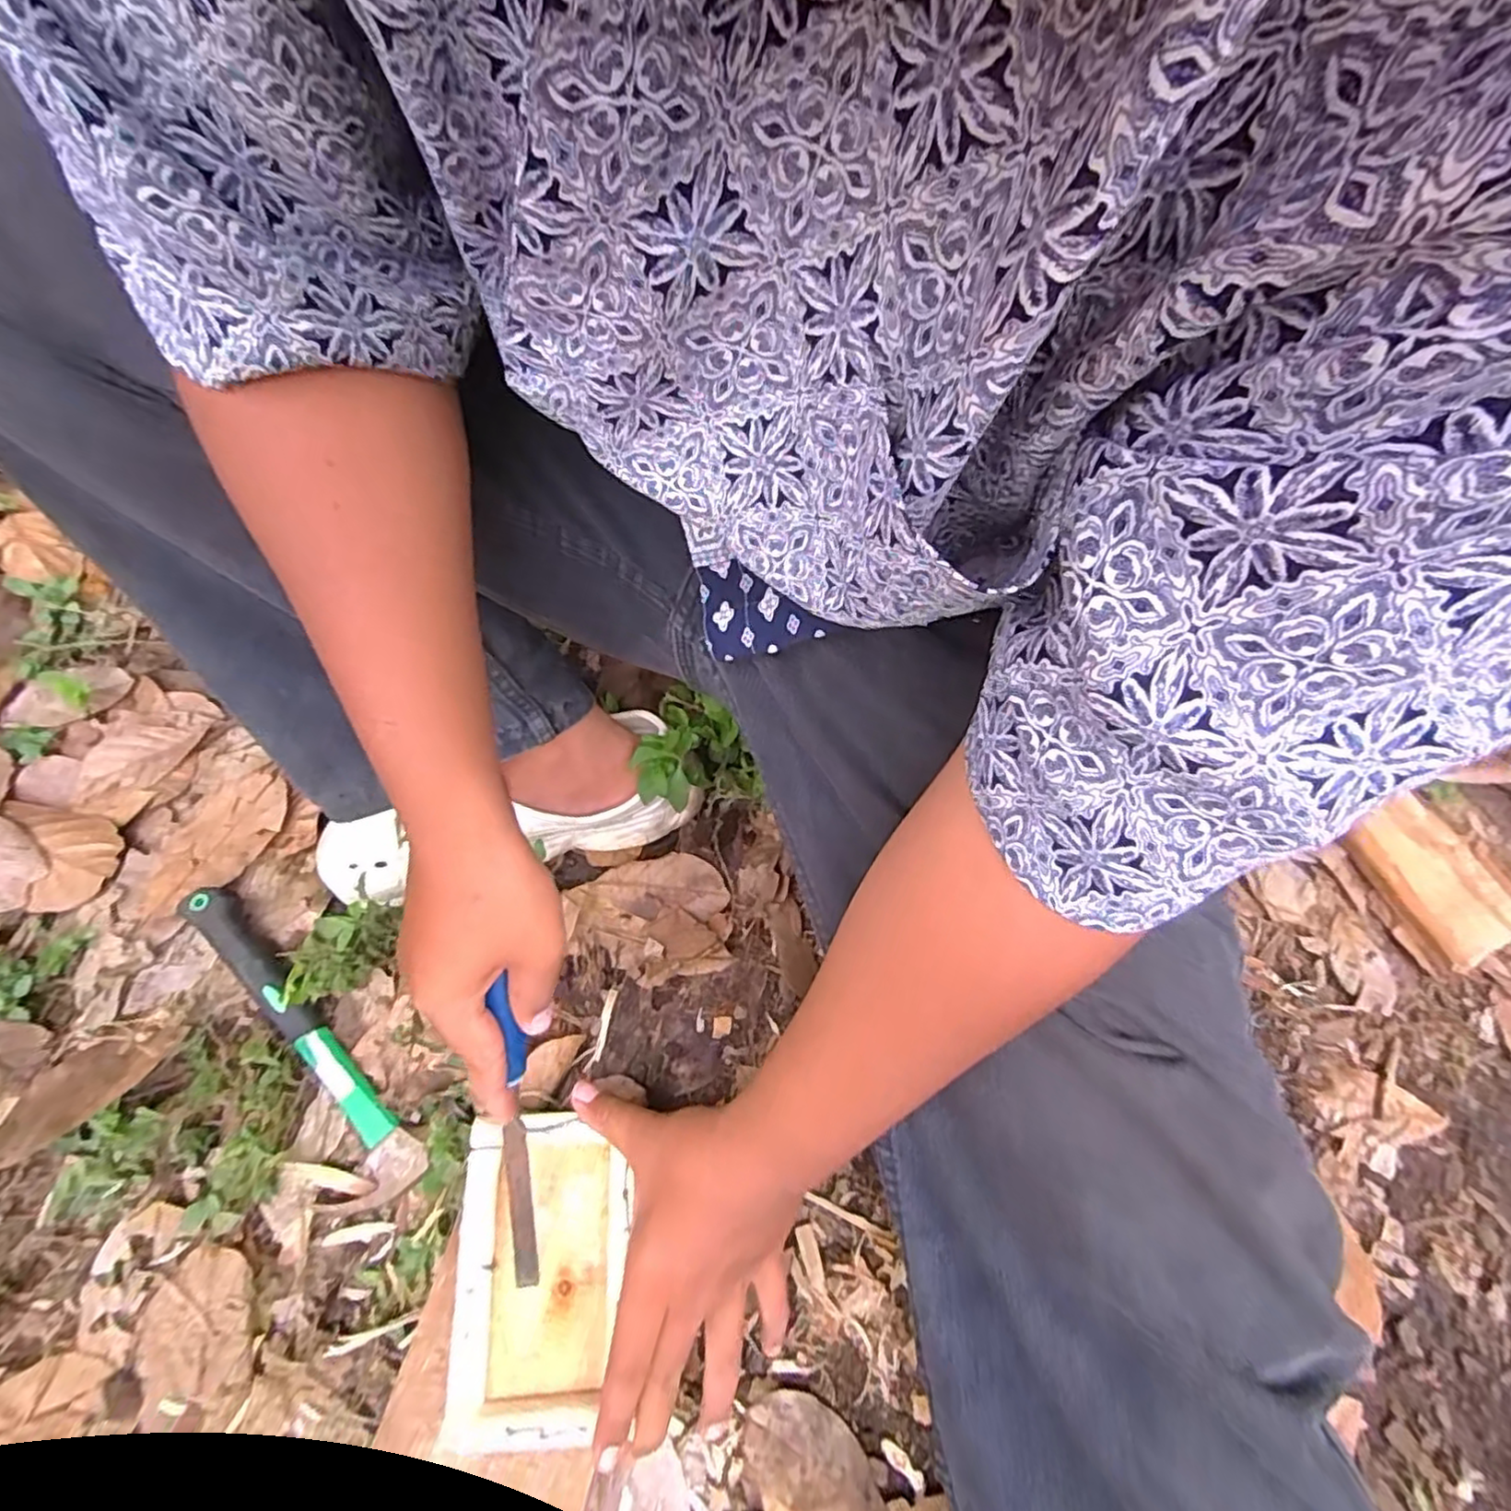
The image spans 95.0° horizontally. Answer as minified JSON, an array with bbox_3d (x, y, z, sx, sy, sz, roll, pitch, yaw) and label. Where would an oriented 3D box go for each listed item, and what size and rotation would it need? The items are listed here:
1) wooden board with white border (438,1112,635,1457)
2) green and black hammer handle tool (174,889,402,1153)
[{"bbox_3d":[-0.122,0.283,0.381,0.090,0.027,0.147,4,61,-2],"label":"wooden board with white border"},{"bbox_3d":[-0.321,0.173,0.476,0.227,0.026,0.027,38,64,19],"label":"green and black hammer handle tool"}]

